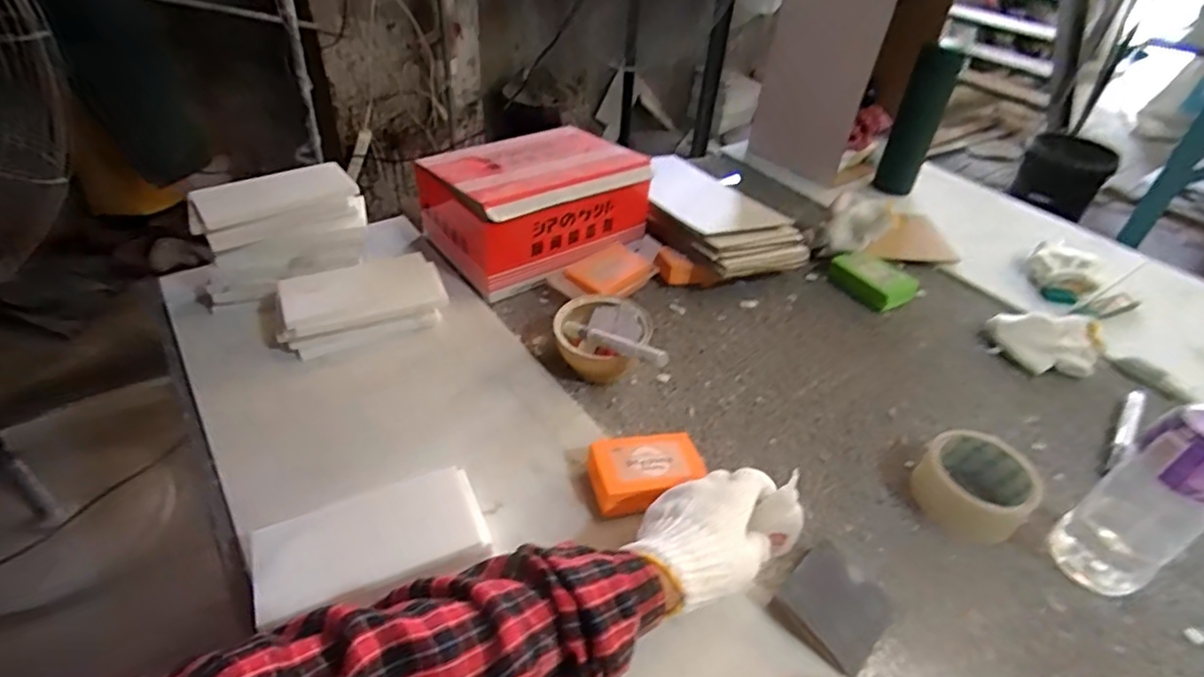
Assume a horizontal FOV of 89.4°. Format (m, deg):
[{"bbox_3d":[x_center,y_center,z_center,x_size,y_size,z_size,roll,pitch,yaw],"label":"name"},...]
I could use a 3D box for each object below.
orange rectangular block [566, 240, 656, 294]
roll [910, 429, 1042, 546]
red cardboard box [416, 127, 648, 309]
[{"bbox_3d":[0.012,-0.085,0.757,0.068,0.022,0.089,37,51,28],"label":"orange rectangular block"},{"bbox_3d":[0.327,0.130,0.535,0.084,0.045,0.087,4,44,-4],"label":"roll"},{"bbox_3d":[-0.090,-0.183,0.792,0.246,0.118,0.200,-20,50,-26],"label":"red cardboard box"}]

